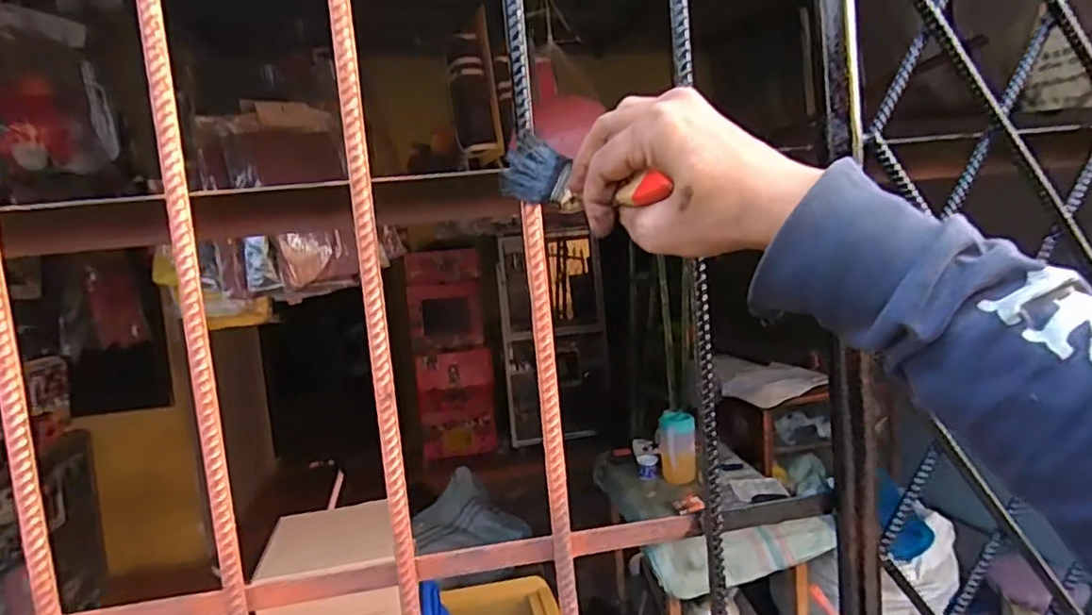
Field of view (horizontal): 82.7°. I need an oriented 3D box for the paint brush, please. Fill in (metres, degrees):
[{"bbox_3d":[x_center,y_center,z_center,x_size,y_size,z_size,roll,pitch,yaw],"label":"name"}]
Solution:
[{"bbox_3d":[0.018,-0.078,0.376,0.031,0.045,0.166,-7,19,-25],"label":"paint brush"}]

